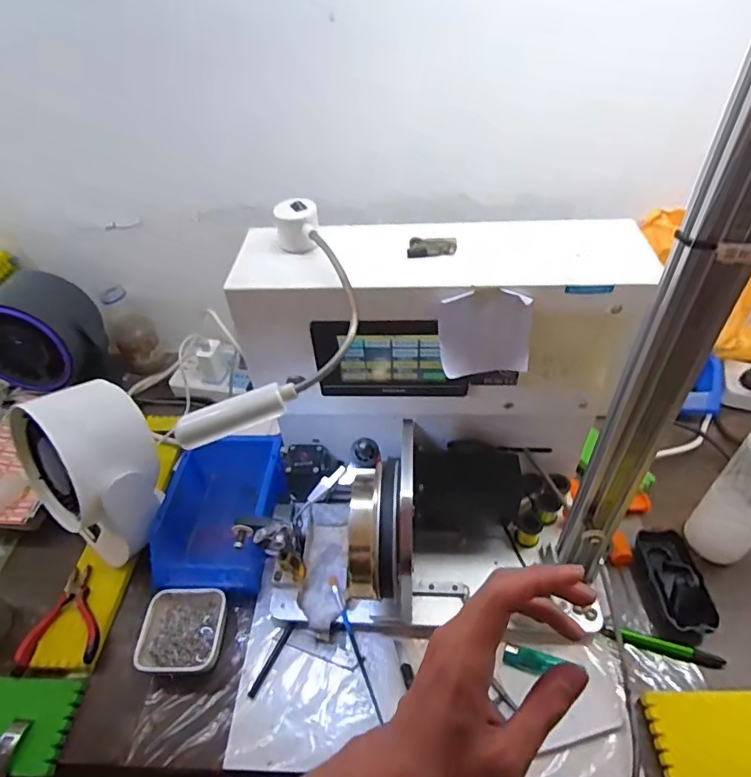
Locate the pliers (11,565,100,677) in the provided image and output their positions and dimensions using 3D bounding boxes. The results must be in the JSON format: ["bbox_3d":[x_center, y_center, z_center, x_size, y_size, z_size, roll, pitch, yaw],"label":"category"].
[{"bbox_3d":[-0.350,0.256,0.573,0.079,0.015,0.113,-11,44,-5],"label":"pliers"}]

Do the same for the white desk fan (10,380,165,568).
[{"bbox_3d":[-0.331,0.100,0.612,0.168,0.210,0.132,29,54,31],"label":"white desk fan"}]

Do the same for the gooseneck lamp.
[{"bbox_3d":[-0.059,-0.054,0.388,0.099,0.034,0.229,7,60,13],"label":"gooseneck lamp"}]

